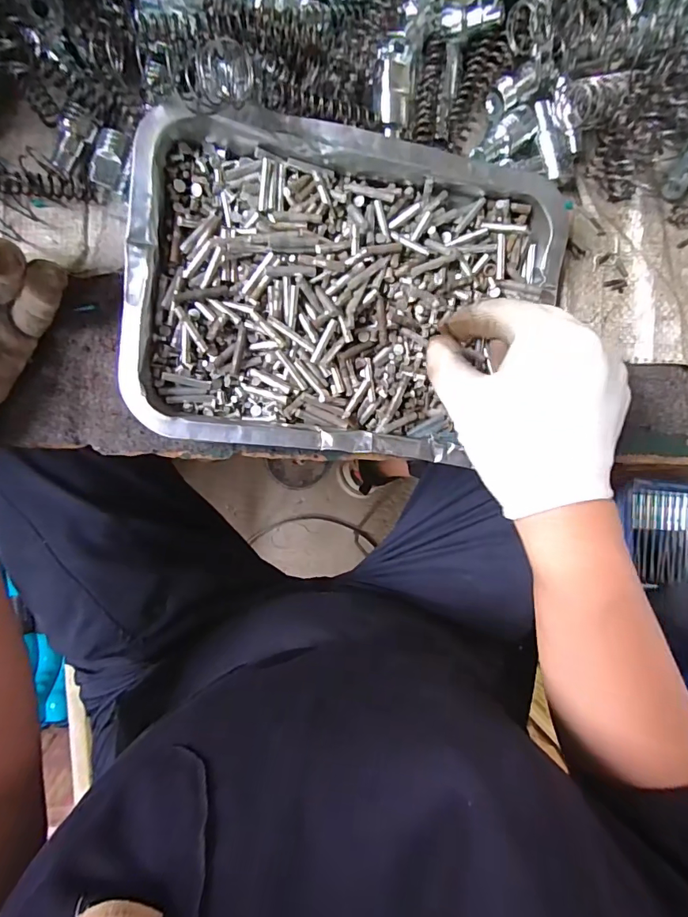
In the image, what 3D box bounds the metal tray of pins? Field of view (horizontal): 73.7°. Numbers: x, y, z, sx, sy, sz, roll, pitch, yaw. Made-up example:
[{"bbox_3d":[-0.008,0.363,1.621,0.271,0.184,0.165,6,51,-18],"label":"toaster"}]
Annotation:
[{"bbox_3d":[0.004,-0.093,0.275,0.245,0.026,0.176,6,93,-9],"label":"metal tray of pins"}]

